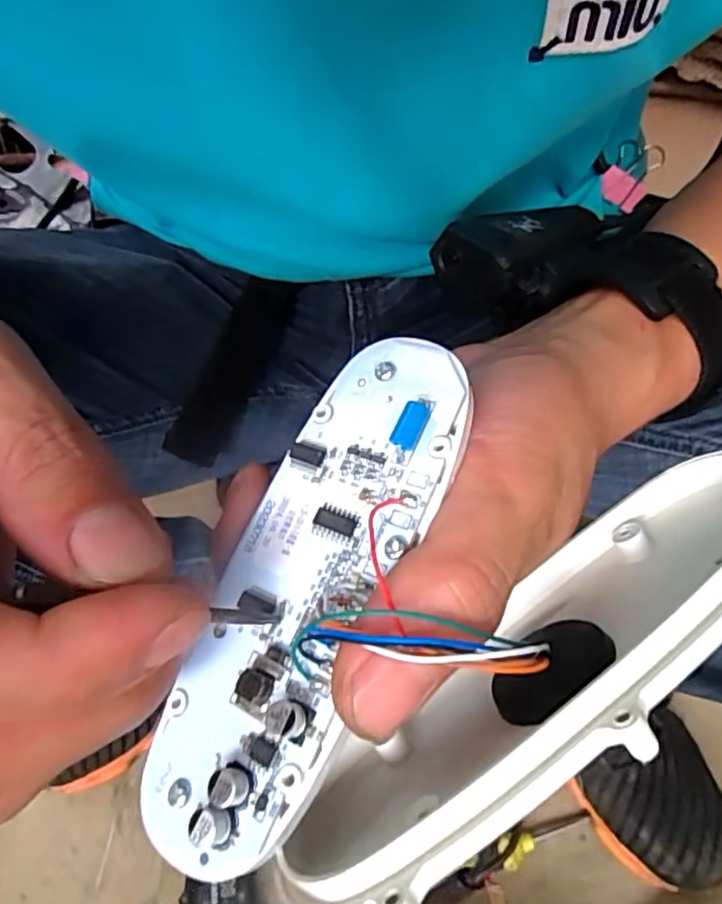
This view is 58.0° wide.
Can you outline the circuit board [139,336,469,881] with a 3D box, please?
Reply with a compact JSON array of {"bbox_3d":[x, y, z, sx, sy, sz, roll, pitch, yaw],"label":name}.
[{"bbox_3d":[-0.012,0.025,0.134,0.035,0.006,0.111,17,74,30],"label":"circuit board"}]

